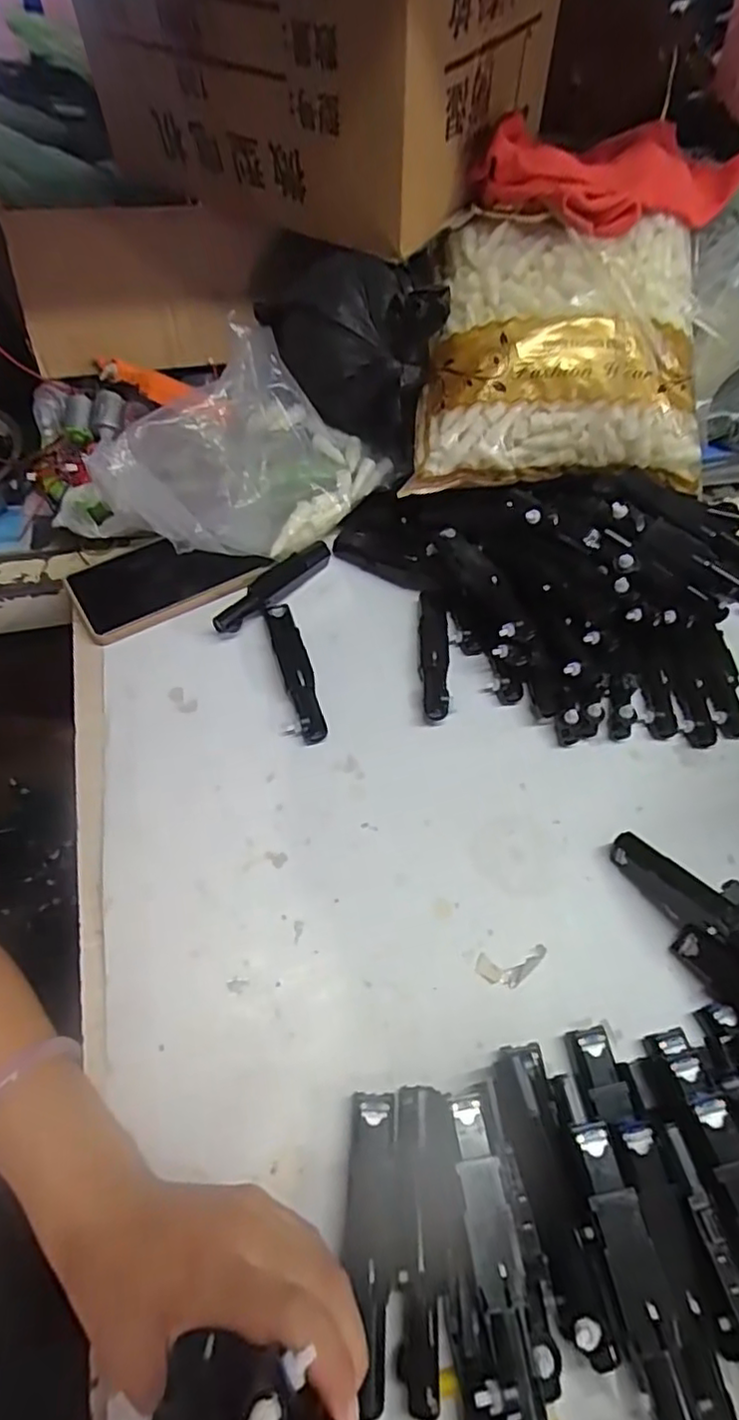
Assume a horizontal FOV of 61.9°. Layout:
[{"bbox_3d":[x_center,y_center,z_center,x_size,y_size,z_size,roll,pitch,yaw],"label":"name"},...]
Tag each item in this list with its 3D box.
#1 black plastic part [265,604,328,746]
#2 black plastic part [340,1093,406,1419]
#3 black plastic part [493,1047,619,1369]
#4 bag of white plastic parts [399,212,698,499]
[{"bbox_3d":[-0.058,-0.028,0.465,0.027,0.019,0.116,-12,61,-11],"label":"black plastic part"},{"bbox_3d":[0.002,0.255,0.296,0.028,0.014,0.117,-1,60,-5],"label":"black plastic part"},{"bbox_3d":[0.087,0.234,0.302,0.028,0.029,0.120,-4,60,-7],"label":"black plastic part"},{"bbox_3d":[0.150,-0.281,0.487,0.222,0.131,0.156,2,58,-2],"label":"bag of white plastic parts"}]

